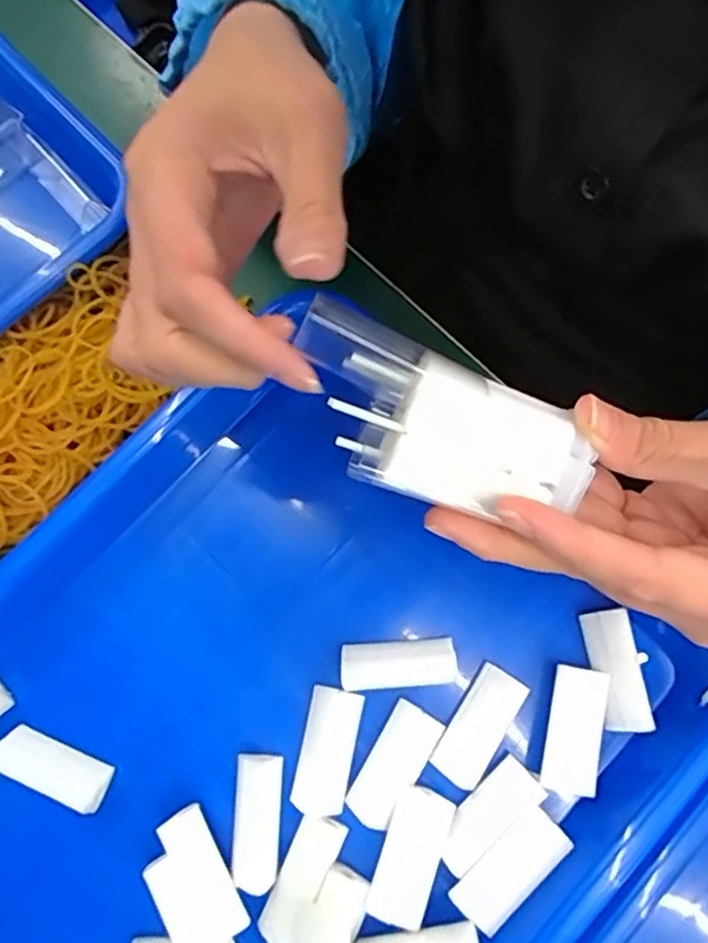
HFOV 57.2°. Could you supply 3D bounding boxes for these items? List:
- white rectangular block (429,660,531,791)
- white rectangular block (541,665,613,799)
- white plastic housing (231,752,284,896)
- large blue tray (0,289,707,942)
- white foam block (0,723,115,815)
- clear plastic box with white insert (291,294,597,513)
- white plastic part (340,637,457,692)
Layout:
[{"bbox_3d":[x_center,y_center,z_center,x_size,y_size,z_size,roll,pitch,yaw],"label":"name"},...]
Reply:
[{"bbox_3d":[0.049,0.100,0.256,0.020,0.006,0.045,31,81,9],"label":"white rectangular block"},{"bbox_3d":[0.084,0.098,0.248,0.020,0.007,0.044,14,79,6],"label":"white rectangular block"},{"bbox_3d":[-0.038,0.136,0.252,0.018,0.008,0.046,-1,78,3],"label":"white plastic housing"},{"bbox_3d":[-0.049,0.119,0.252,0.246,0.037,0.320,43,83,11],"label":"large blue tray"},{"bbox_3d":[-0.121,0.119,0.262,0.046,0.011,0.017,22,80,8],"label":"white foam block"},{"bbox_3d":[0.020,-0.014,0.181,0.088,0.012,0.041,31,78,7],"label":"clear plastic box with white insert"},{"bbox_3d":[0.017,0.077,0.261,0.045,0.009,0.017,-6,77,2],"label":"white plastic part"}]

